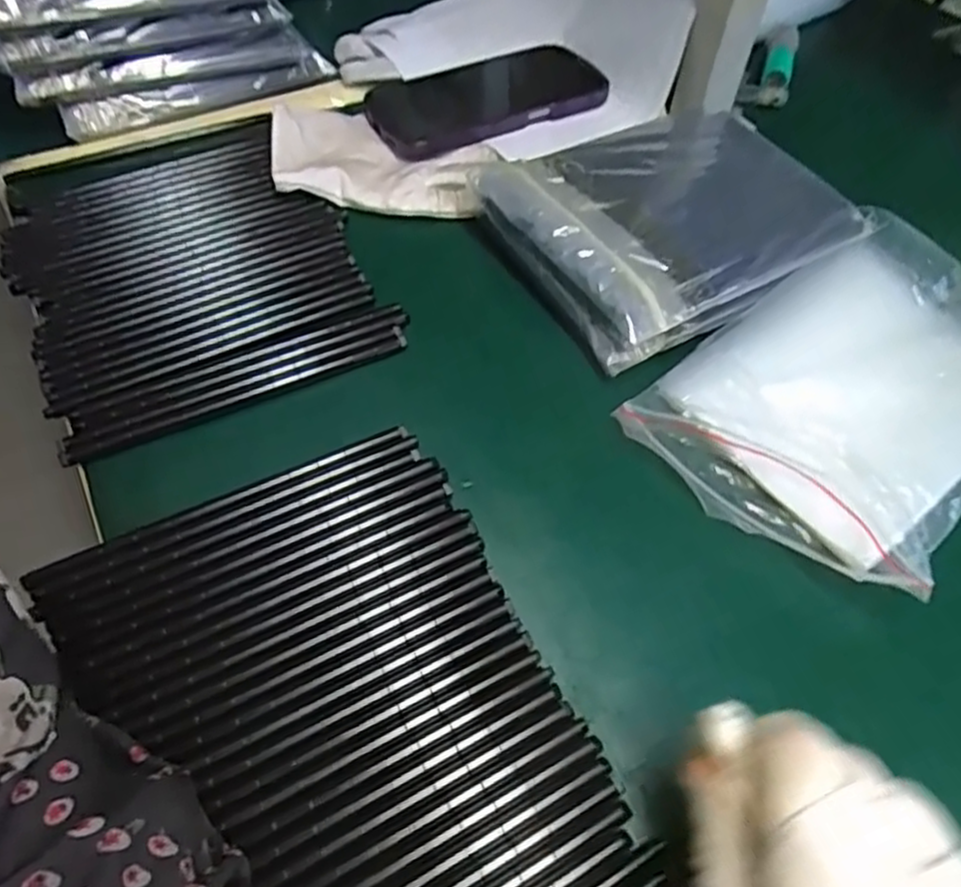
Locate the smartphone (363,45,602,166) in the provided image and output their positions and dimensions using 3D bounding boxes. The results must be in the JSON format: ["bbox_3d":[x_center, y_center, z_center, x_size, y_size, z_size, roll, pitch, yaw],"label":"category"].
[{"bbox_3d":[0.005,-0.253,0.508,0.179,0.011,0.088,-26,61,-18],"label":"smartphone"}]

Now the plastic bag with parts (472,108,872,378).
[{"bbox_3d":[0.112,-0.137,0.417,0.191,0.042,0.150,-26,61,-18],"label":"plastic bag with parts"}]

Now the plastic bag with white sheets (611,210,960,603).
[{"bbox_3d":[0.201,-0.040,0.365,0.144,0.044,0.234,40,64,22],"label":"plastic bag with white sheets"}]

